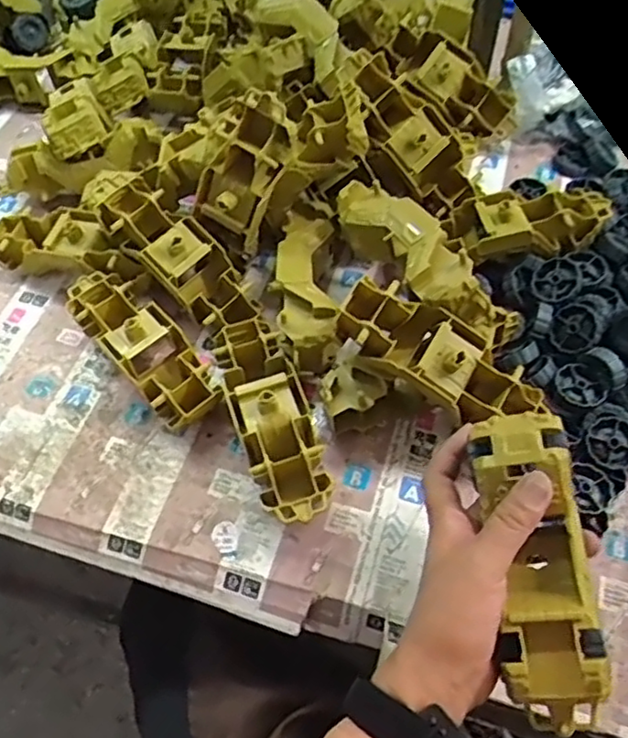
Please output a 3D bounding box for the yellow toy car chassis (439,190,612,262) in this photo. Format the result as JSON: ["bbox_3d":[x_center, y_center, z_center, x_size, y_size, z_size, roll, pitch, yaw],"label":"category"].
[{"bbox_3d":[0.178,-0.125,0.573,0.147,0.034,0.058,-7,59,-4],"label":"yellow toy car chassis"}]

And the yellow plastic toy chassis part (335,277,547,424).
[{"bbox_3d":[0.095,-0.001,0.492,0.172,0.054,0.055,31,63,-3],"label":"yellow plastic toy chassis part"}]

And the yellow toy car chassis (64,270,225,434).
[{"bbox_3d":[-0.145,-0.021,0.562,0.056,0.048,0.181,-38,66,-20],"label":"yellow toy car chassis"}]

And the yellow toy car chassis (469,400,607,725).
[{"bbox_3d":[0.133,0.111,0.387,0.062,0.051,0.171,-2,69,-1],"label":"yellow toy car chassis"}]

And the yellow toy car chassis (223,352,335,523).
[{"bbox_3d":[-0.026,0.057,0.510,0.054,0.053,0.129,-16,60,-9],"label":"yellow toy car chassis"}]

